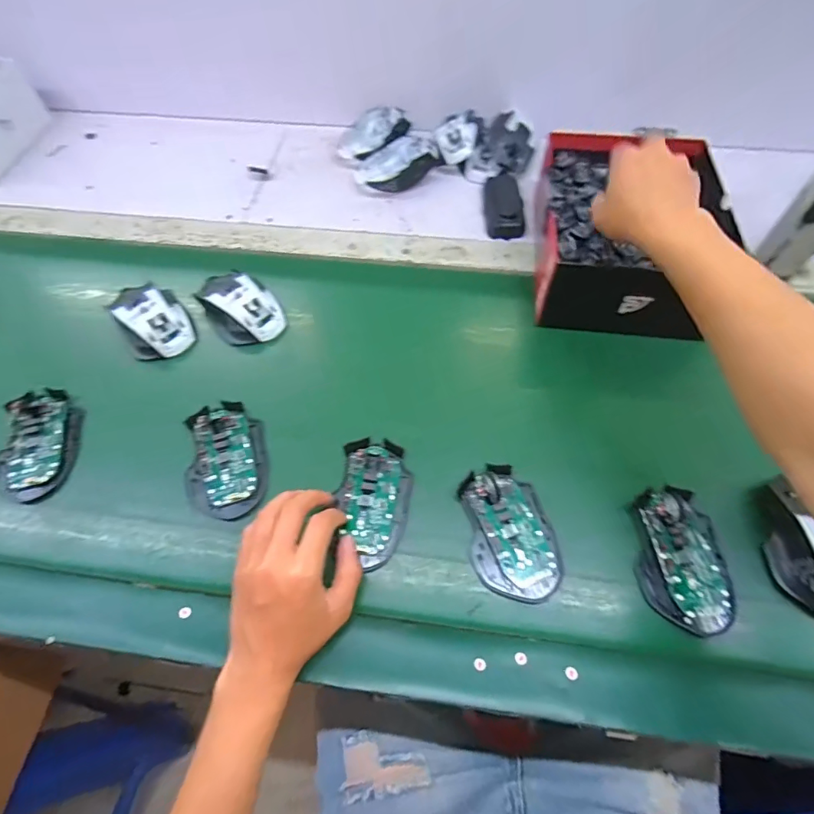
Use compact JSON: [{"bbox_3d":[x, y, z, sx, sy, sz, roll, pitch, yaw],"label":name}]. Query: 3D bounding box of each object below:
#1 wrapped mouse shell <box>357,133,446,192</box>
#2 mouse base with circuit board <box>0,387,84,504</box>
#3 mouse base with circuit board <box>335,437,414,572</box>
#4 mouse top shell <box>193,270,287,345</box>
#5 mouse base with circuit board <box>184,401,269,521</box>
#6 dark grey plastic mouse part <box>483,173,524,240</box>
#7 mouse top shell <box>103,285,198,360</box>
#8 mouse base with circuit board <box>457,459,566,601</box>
[{"bbox_3d":[-0.013,-0.343,0.659,0.117,0.037,0.061,-23,61,-11],"label":"wrapped mouse shell"},{"bbox_3d":[-0.362,0.035,0.457,0.067,0.022,0.115,-9,60,-4],"label":"mouse base with circuit board"},{"bbox_3d":[-0.030,0.083,0.418,0.062,0.017,0.112,5,60,4],"label":"mouse base with circuit board"},{"bbox_3d":[-0.188,-0.117,0.530,0.075,0.038,0.098,-36,65,-18],"label":"mouse top shell"},{"bbox_3d":[-0.173,0.050,0.447,0.073,0.026,0.115,-12,60,-5],"label":"mouse base with circuit board"},{"bbox_3d":[0.129,-0.276,0.628,0.049,0.014,0.121,0,59,2],"label":"dark grey plastic mouse part"},{"bbox_3d":[-0.282,-0.095,0.523,0.068,0.037,0.089,-31,63,-16],"label":"mouse top shell"},{"bbox_3d":[0.090,0.106,0.402,0.073,0.025,0.112,-12,60,-6],"label":"mouse base with circuit board"}]

